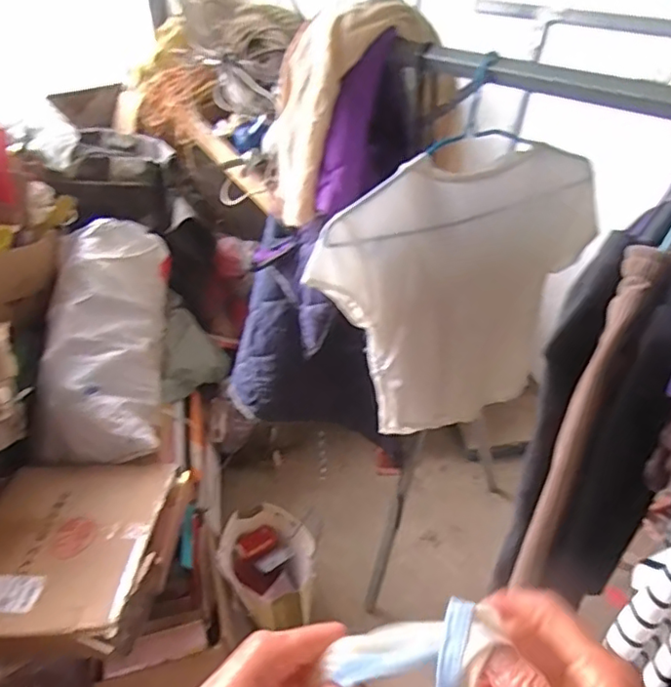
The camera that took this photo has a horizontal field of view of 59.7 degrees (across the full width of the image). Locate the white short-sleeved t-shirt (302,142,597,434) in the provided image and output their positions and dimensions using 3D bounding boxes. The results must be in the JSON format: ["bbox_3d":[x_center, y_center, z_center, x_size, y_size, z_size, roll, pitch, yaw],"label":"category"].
[{"bbox_3d":[0.204,-0.059,0.995,0.471,0.496,0.030,-12,38,-14],"label":"white short-sleeved t-shirt"}]

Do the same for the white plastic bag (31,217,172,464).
[{"bbox_3d":[-0.633,-0.030,1.655,0.294,0.240,0.761,-3,60,-2],"label":"white plastic bag"}]

